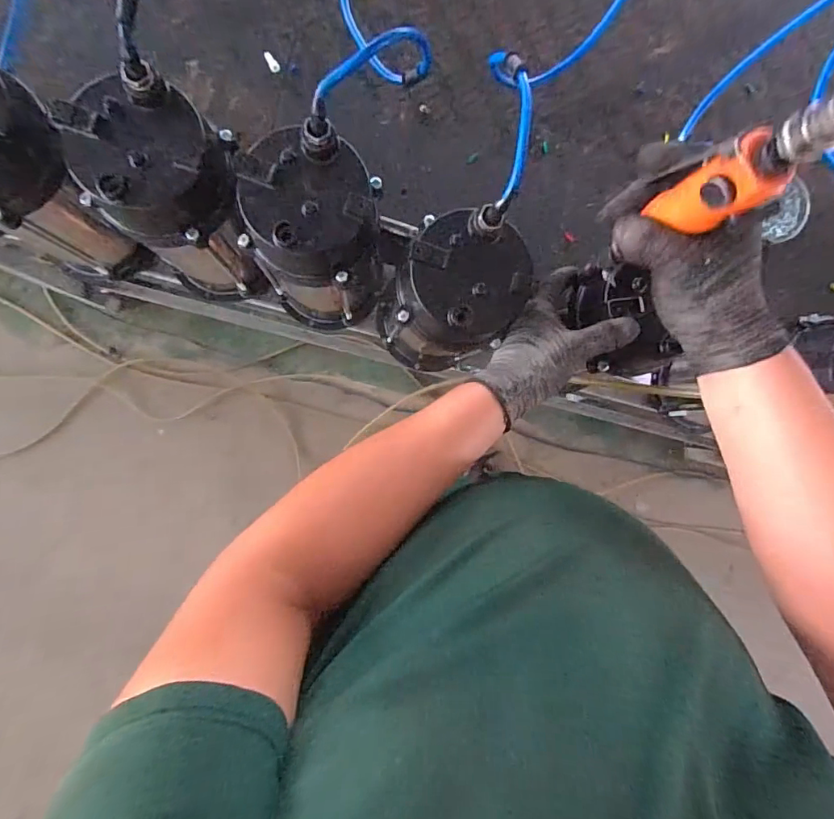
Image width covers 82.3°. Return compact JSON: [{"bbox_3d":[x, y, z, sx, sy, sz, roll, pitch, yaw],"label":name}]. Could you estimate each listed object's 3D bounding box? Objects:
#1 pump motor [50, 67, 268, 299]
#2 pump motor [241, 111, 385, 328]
[{"bbox_3d":[-0.222,-0.198,0.495,0.161,0.260,0.119,38,86,-6],"label":"pump motor"},{"bbox_3d":[-0.103,-0.173,0.523,0.119,0.285,0.113,0,90,-7],"label":"pump motor"}]

